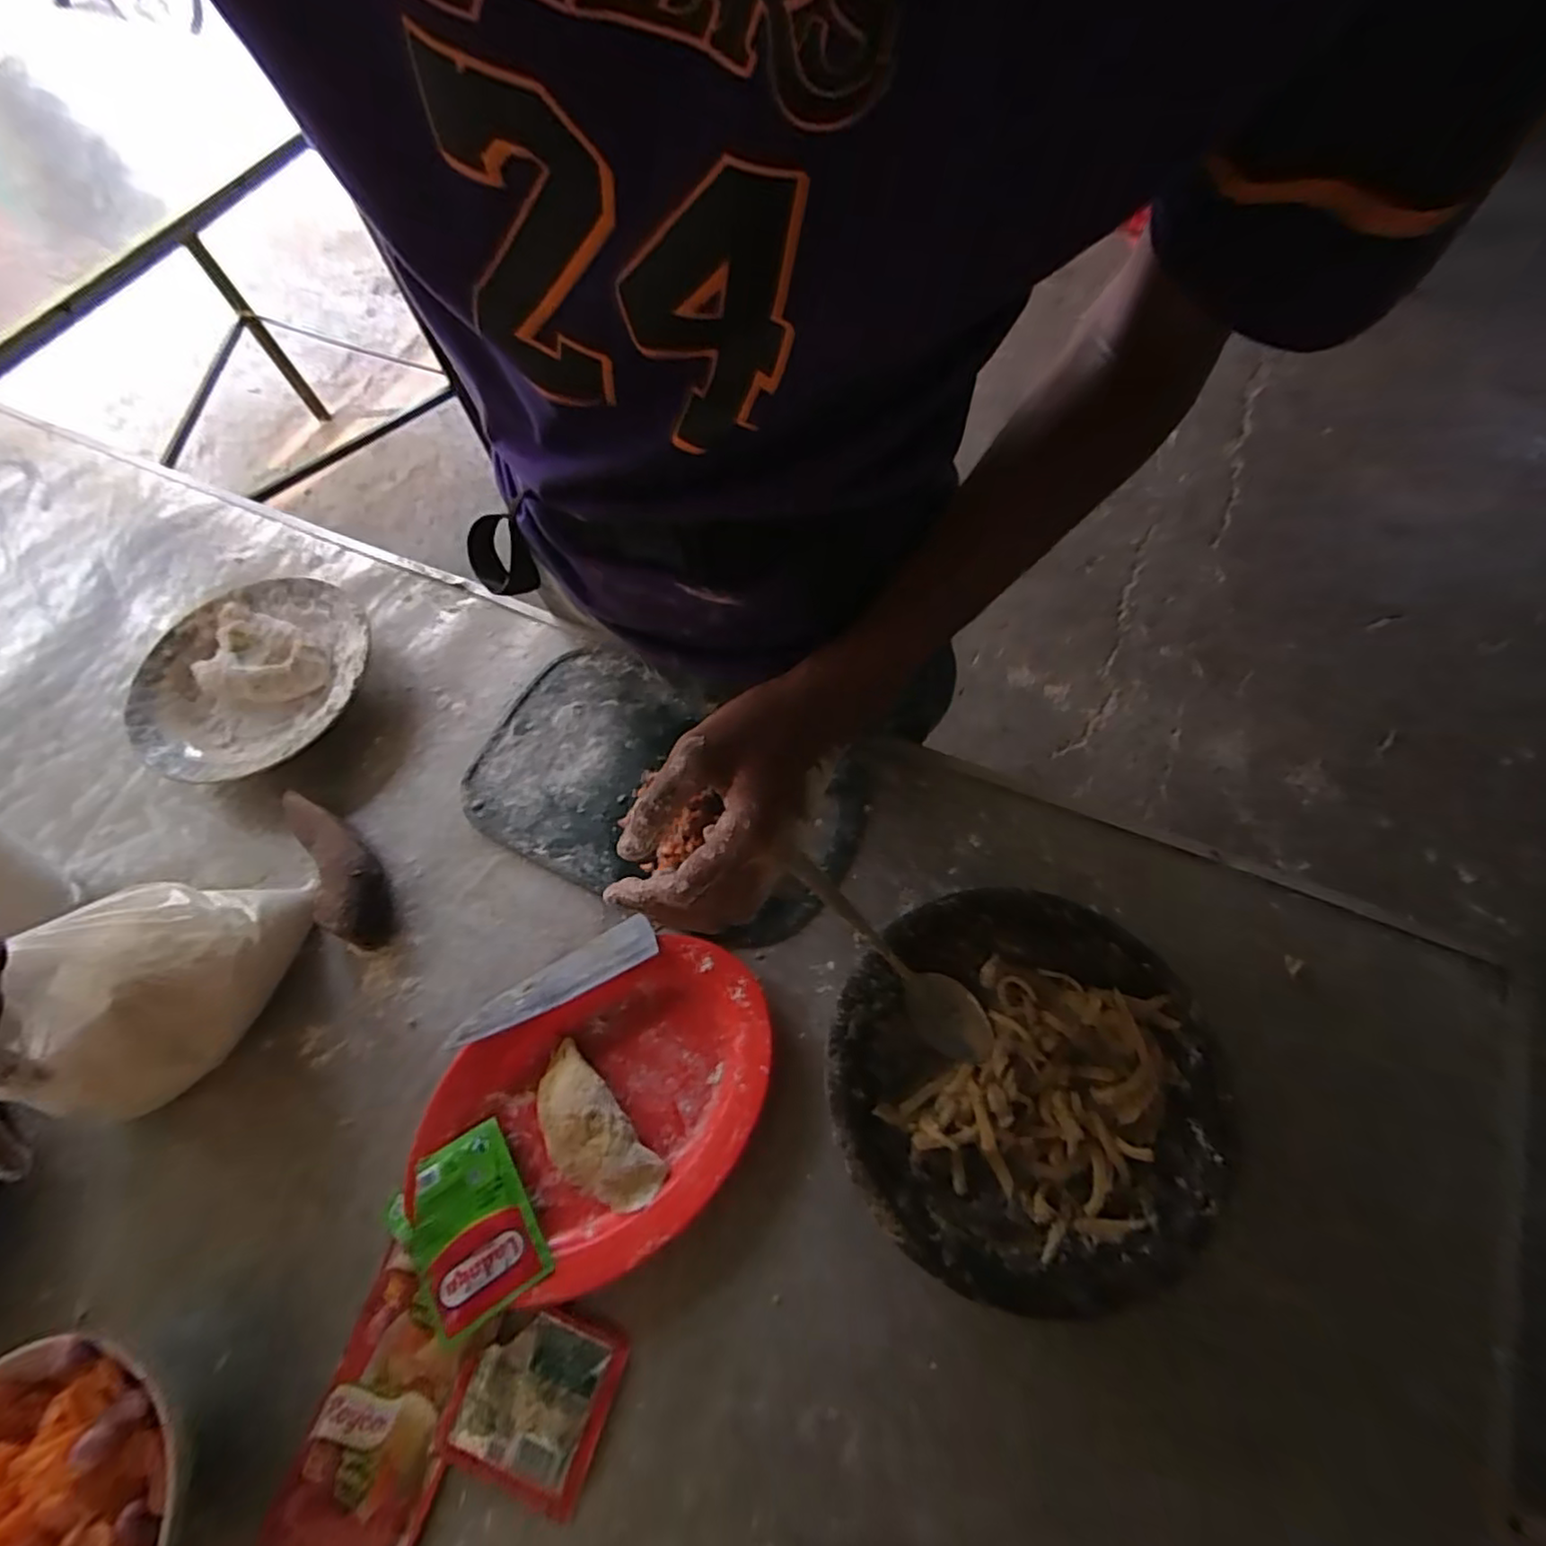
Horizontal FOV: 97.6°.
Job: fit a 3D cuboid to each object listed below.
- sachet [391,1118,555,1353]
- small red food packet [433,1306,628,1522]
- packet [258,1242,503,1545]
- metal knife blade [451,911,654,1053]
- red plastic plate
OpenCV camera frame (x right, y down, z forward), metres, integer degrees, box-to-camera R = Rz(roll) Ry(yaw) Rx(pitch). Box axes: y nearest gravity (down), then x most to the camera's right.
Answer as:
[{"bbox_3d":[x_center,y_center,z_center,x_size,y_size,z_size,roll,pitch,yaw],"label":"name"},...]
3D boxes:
[{"bbox_3d":[-0.175,0.259,0.385,0.068,0.010,0.090,-33,67,-11],"label":"sachet"},{"bbox_3d":[-0.126,0.328,0.356,0.078,0.010,0.075,16,67,12],"label":"small red food packet"},{"bbox_3d":[-0.205,0.342,0.356,0.080,0.015,0.127,14,67,11],"label":"packet"},{"bbox_3d":[-0.141,0.136,0.439,0.134,0.008,0.031,-28,56,-10],"label":"metal knife blade"},{"bbox_3d":[-0.098,0.202,0.408,0.208,0.023,0.149,-29,66,-9],"label":"red plastic plate"}]

